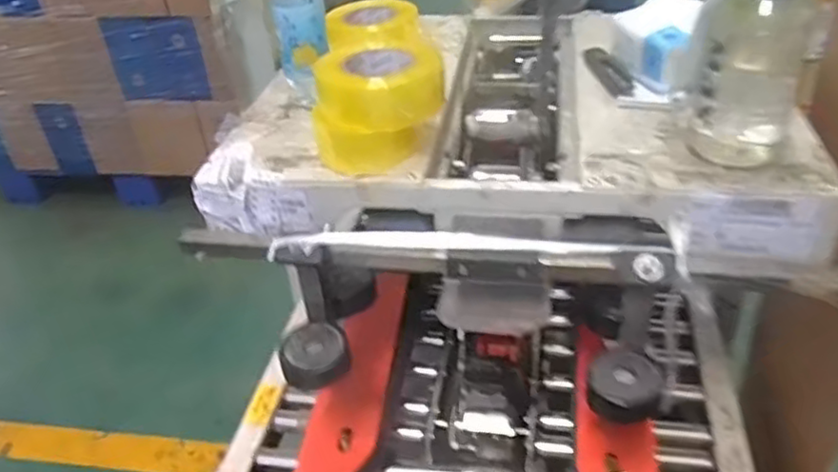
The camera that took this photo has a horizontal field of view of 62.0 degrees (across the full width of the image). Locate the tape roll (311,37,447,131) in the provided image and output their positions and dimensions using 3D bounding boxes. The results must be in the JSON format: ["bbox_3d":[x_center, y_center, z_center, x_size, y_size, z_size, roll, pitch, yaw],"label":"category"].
[{"bbox_3d":[-0.048,-0.178,0.774,0.134,0.062,0.149,-12,34,-11],"label":"tape roll"}]

